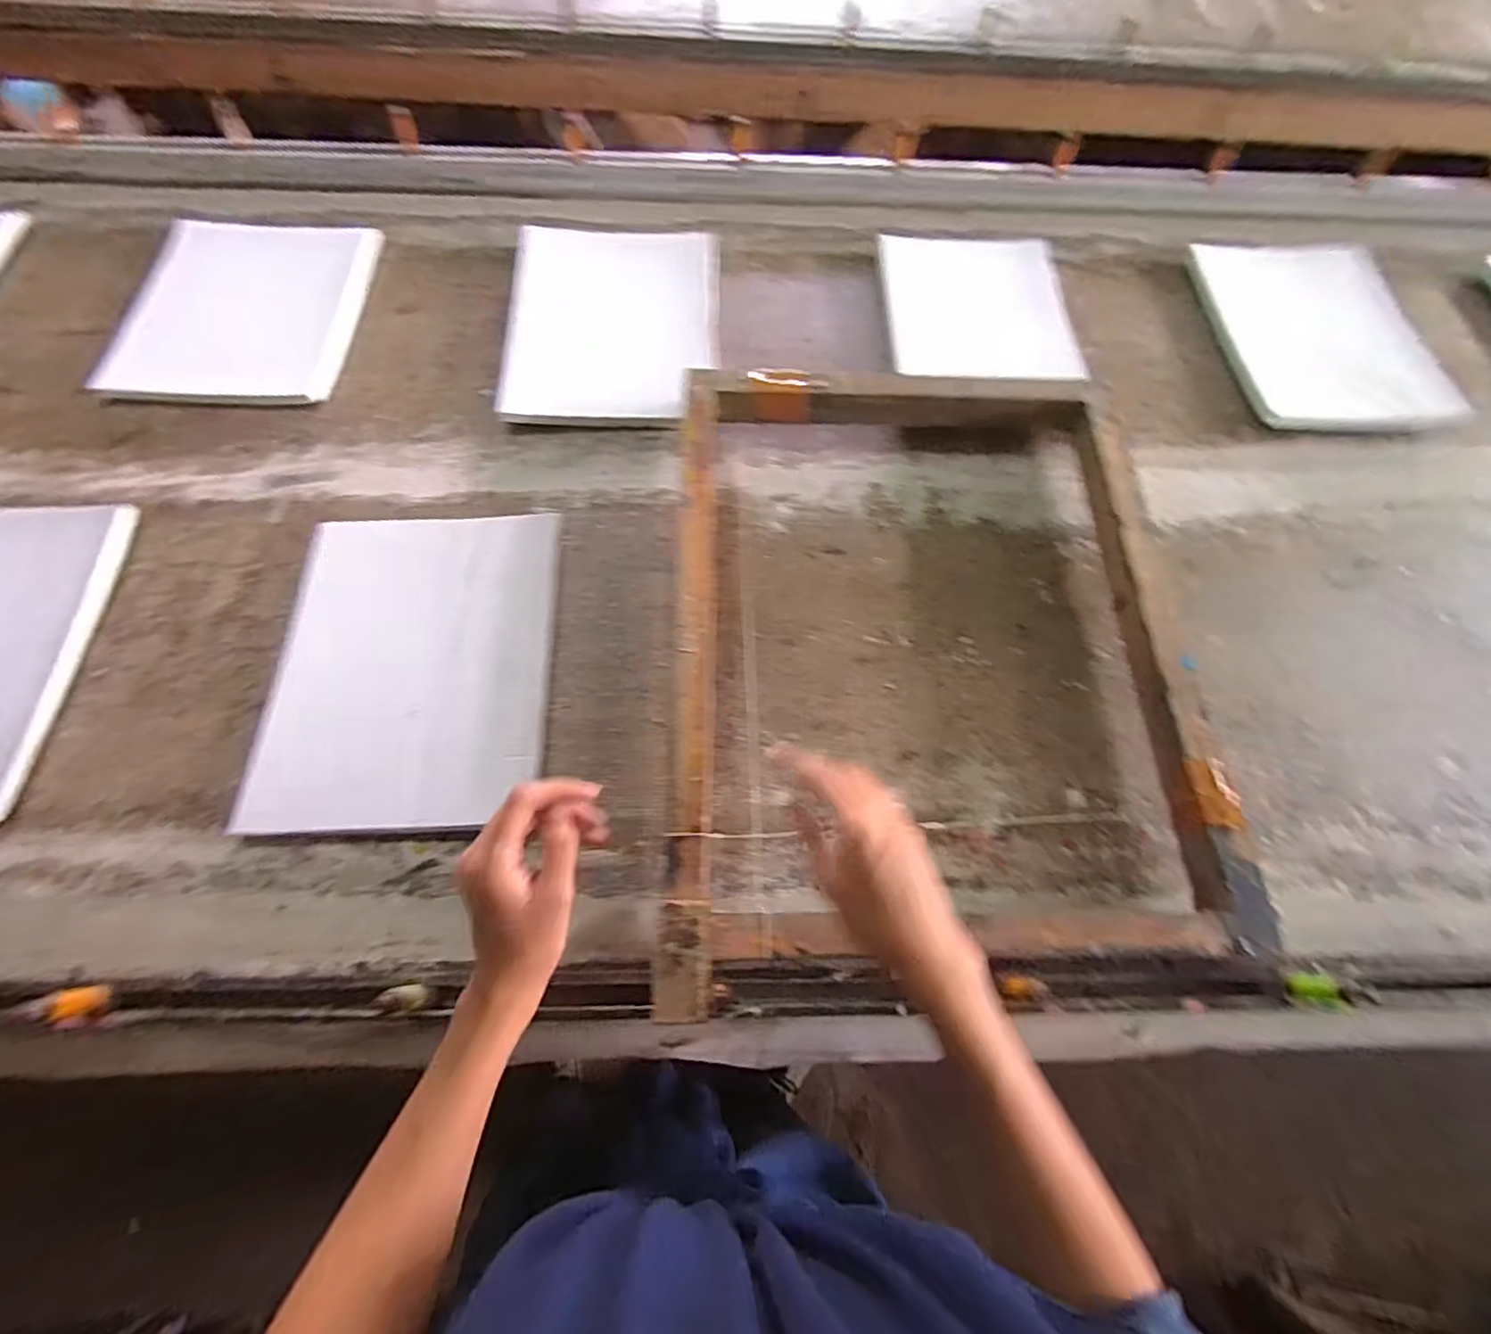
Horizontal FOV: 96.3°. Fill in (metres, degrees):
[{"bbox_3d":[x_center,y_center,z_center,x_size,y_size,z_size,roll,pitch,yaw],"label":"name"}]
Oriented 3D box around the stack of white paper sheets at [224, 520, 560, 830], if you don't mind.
[{"bbox_3d":[-0.263,-0.003,0.529,0.209,0.011,0.257,-2,67,-6],"label":"stack of white paper sheets"}]

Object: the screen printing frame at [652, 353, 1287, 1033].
[{"bbox_3d":[0.135,-0.026,0.535,0.409,0.052,0.518,0,64,-3],"label":"screen printing frame"}]

